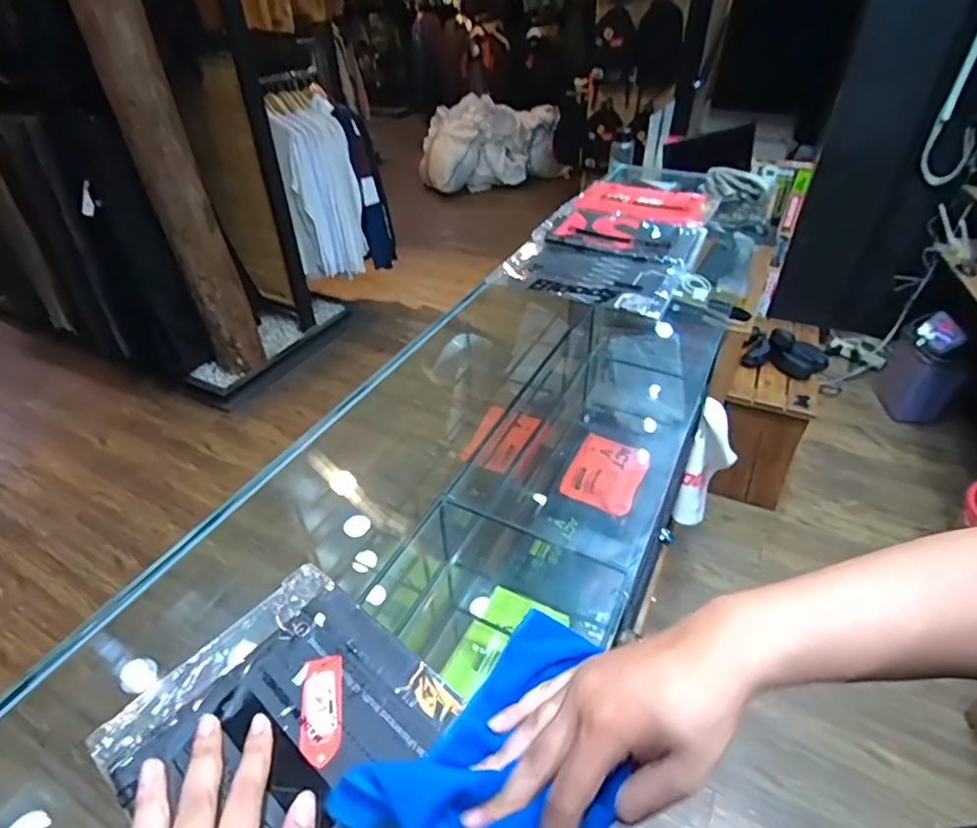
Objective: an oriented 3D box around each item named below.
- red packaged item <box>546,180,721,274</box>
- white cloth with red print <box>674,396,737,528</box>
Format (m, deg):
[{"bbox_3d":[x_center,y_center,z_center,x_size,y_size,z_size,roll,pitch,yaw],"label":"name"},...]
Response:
[{"bbox_3d":[0.313,-0.418,1.164,0.278,0.023,0.450,16,42,19],"label":"red packaged item"},{"bbox_3d":[0.657,0.155,1.649,0.127,0.417,0.114,21,43,24],"label":"white cloth with red print"}]

